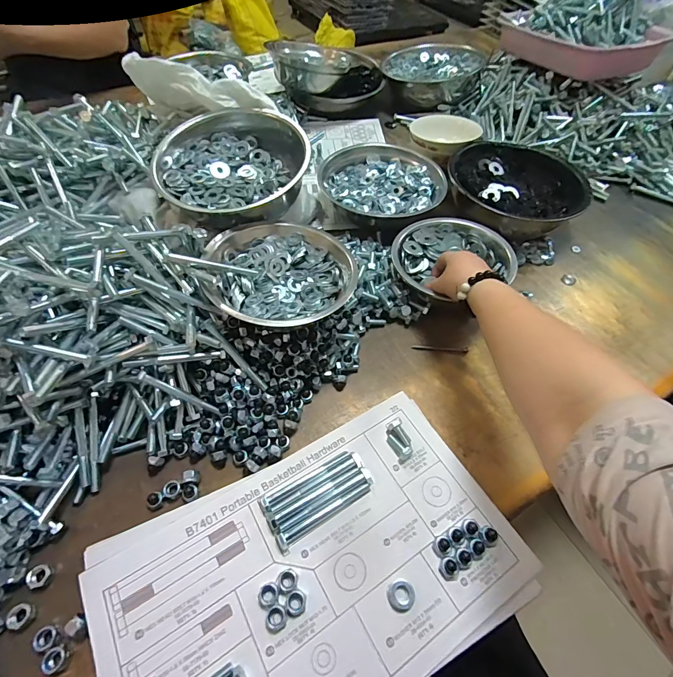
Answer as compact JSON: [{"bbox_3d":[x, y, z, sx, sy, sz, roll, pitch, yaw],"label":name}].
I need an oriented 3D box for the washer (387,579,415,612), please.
[{"bbox_3d":[0.061,0.238,0.334,0.026,0.010,0.024,2,56,-3],"label":"washer"}]

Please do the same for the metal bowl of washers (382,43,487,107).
[{"bbox_3d":[0.234,-0.663,0.899,0.230,0.072,0.214,2,56,-3],"label":"metal bowl of washers"}]

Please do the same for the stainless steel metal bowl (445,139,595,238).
[{"bbox_3d":[0.312,-0.262,0.662,0.225,0.082,0.204,-34,65,-23],"label":"stainless steel metal bowl"}]

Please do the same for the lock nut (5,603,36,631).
[{"bbox_3d":[-0.278,0.245,0.317,0.021,0.007,0.019,10,56,3],"label":"lock nut"}]

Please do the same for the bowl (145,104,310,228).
[{"bbox_3d":[-0.160,-0.265,0.537,0.209,0.083,0.194,2,56,-3],"label":"bowl"}]

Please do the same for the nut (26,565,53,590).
[{"bbox_3d":[-0.276,0.221,0.334,0.021,0.008,0.018,3,56,-2],"label":"nut"}]

